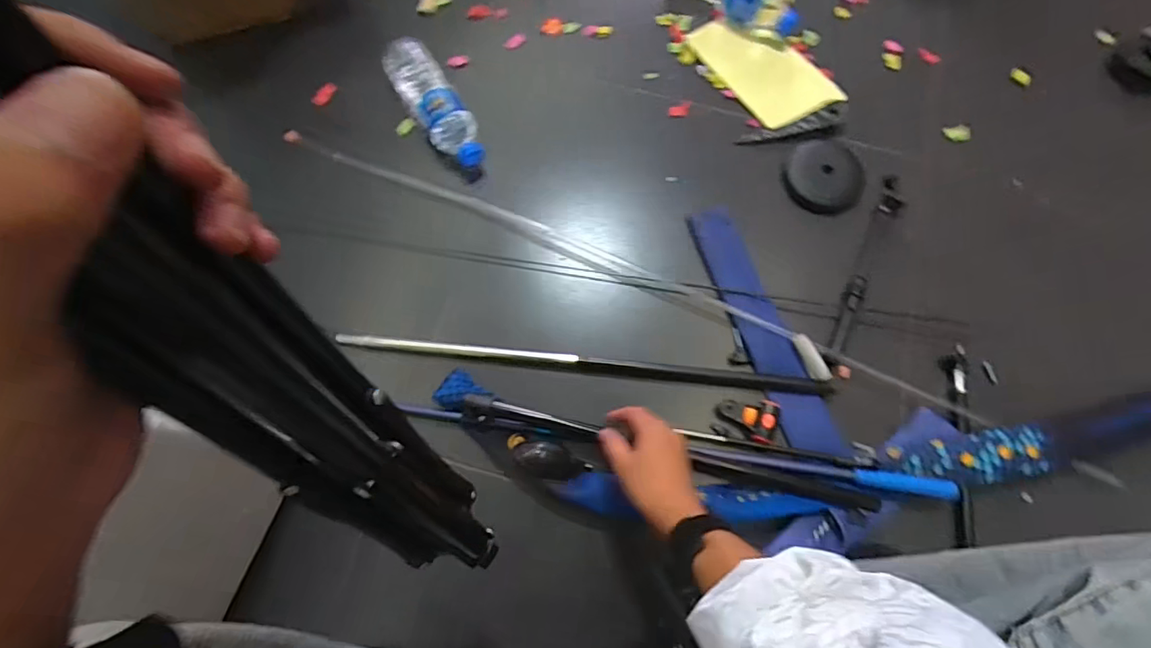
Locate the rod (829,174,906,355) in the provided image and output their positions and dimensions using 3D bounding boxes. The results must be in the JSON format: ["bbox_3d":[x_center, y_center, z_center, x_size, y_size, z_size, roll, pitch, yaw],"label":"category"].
[{"bbox_3d":[0.391,-0.081,0.714,0.030,0.031,0.277,25,74,6],"label":"rod"}]

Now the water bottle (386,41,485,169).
[{"bbox_3d":[-0.202,-0.315,0.758,0.067,0.057,0.210,-32,76,-11],"label":"water bottle"}]

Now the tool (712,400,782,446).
[{"bbox_3d":[0.209,0.114,0.641,0.076,0.019,0.054,11,73,2],"label":"tool"}]

